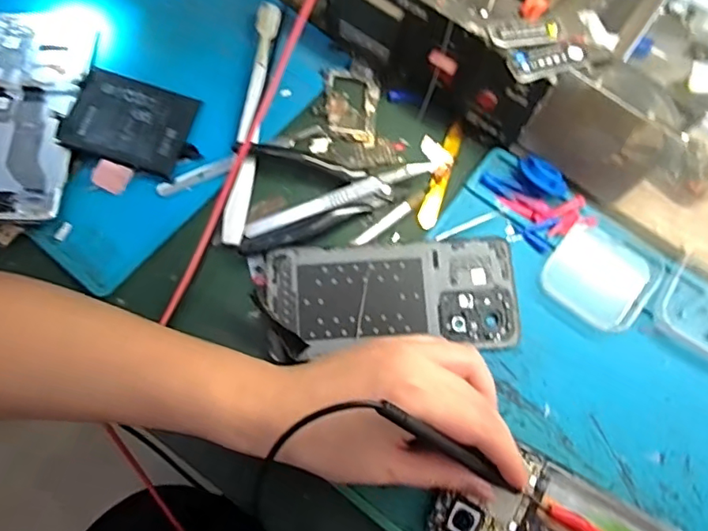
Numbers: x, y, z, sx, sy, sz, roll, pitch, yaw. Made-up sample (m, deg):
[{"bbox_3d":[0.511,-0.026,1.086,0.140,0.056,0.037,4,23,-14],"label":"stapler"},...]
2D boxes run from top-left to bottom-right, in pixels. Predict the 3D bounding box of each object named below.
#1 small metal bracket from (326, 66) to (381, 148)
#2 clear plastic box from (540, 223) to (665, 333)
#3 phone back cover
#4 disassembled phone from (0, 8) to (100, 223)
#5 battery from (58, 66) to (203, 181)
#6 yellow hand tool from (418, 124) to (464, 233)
[{"bbox_3d":[-0.001,-0.118,0.397,0.037,0.004,0.067,0,72,-2],"label":"small metal bracket"},{"bbox_3d":[0.162,0.005,0.353,0.063,0.013,0.061,35,74,9],"label":"clear plastic box"},{"bbox_3d":[0.025,0.020,0.348,0.156,0.006,0.068,-3,72,-3],"label":"phone back cover"},{"bbox_3d":[-0.228,-0.110,0.375,0.073,0.014,0.169,2,72,-2],"label":"disassembled phone"},{"bbox_3d":[-0.150,-0.098,0.375,0.084,0.004,0.063,17,71,-8],"label":"battery"},{"bbox_3d":[0.063,-0.064,0.385,0.013,0.004,0.085,20,73,4],"label":"yellow hand tool"}]

